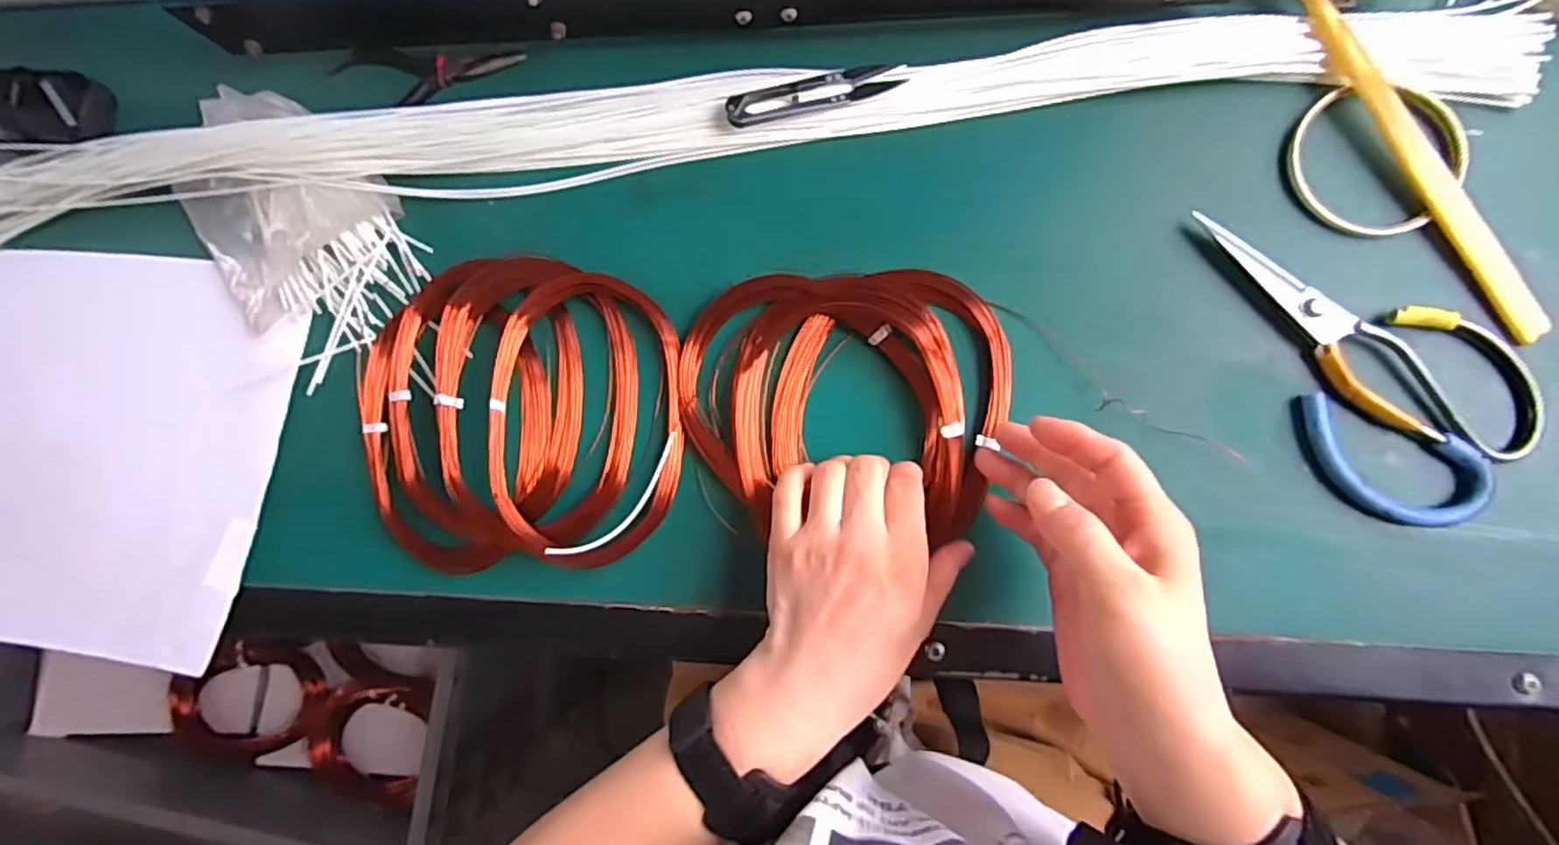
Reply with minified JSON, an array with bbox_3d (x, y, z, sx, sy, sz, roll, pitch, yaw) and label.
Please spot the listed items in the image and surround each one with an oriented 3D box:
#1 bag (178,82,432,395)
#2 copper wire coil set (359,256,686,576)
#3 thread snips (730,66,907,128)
[{"bbox_3d":[-0.303,-0.123,0.418,0.114,0.022,0.173,-42,83,5],"label":"bag"},{"bbox_3d":[-0.152,-0.007,0.378,0.190,0.031,0.174,-5,87,8],"label":"copper wire coil set"},{"bbox_3d":[0.020,-0.189,0.379,0.100,0.010,0.020,-12,87,7],"label":"thread snips"}]

